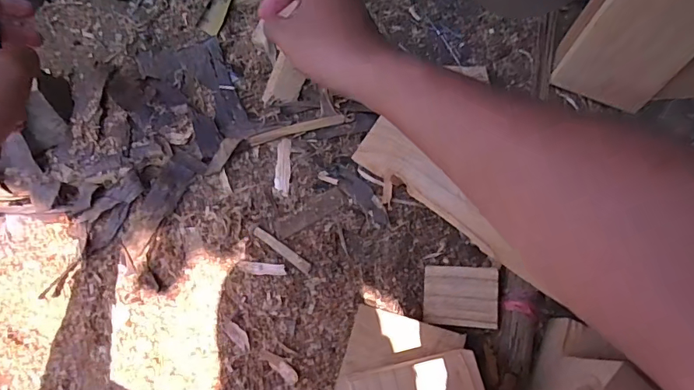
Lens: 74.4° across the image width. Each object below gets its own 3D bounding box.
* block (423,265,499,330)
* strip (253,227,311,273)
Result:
[{"bbox_3d":[0.132,0.118,0.532,0.084,0.016,0.067,-3,84,23],"label":"block"},{"bbox_3d":[-0.078,0.066,0.557,0.082,0.004,0.013,37,90,2],"label":"strip"}]

